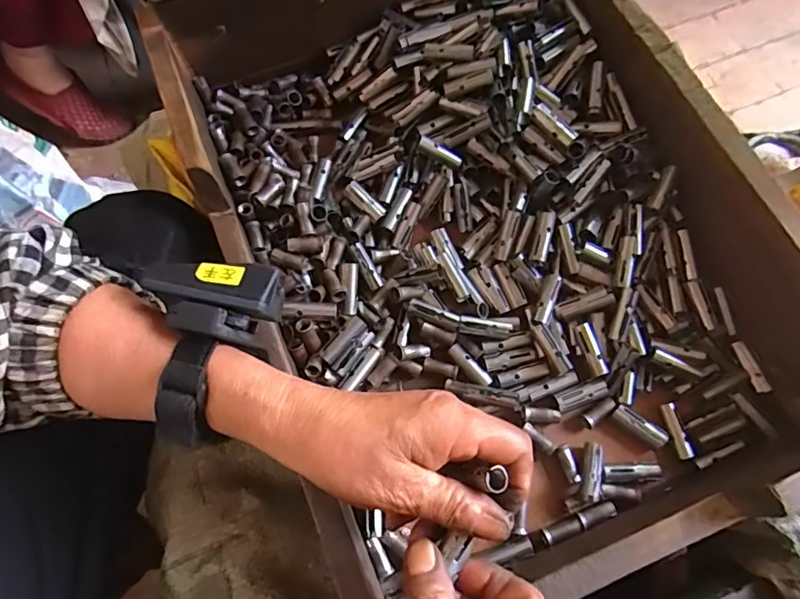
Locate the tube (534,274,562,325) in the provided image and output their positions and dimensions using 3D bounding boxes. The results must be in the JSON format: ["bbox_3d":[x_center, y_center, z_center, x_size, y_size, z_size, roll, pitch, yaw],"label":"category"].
[{"bbox_3d":[0.104,0.001,0.360,0.010,0.012,0.037,18,67,7],"label":"tube"}]

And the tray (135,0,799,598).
[{"bbox_3d":[0.056,-0.056,0.343,0.315,0.131,0.445,-23,69,-10],"label":"tray"}]

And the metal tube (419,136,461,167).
[{"bbox_3d":[0.031,-0.112,0.381,0.036,0.007,0.007,25,66,-17],"label":"metal tube"}]

